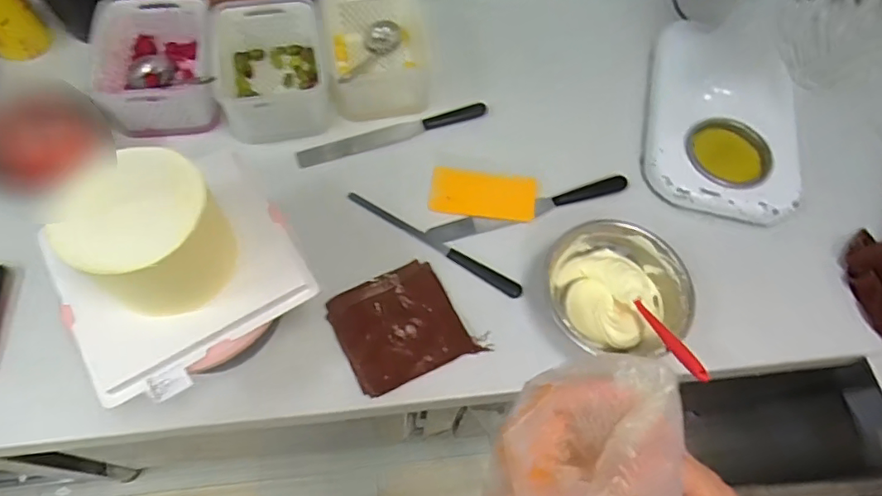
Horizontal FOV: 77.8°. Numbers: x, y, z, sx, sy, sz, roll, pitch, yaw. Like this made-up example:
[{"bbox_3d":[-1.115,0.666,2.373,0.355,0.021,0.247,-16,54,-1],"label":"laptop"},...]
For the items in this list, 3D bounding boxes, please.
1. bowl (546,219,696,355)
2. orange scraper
[{"bbox_3d":[0.232,0.056,0.727,0.167,0.080,0.167,1,63,-3],"label":"bowl"},{"bbox_3d":[0.063,-0.080,0.812,0.157,0.013,0.067,7,98,4],"label":"orange scraper"}]

